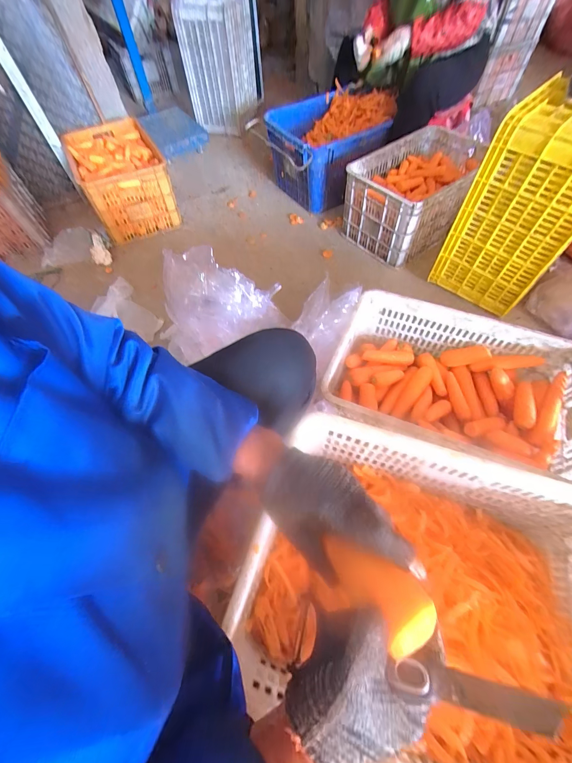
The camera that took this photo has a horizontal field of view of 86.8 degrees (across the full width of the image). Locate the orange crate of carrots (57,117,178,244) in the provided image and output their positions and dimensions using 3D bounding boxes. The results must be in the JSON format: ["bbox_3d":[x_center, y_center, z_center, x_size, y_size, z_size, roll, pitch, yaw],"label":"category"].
[{"bbox_3d":[-0.757,-0.946,1.425,0.363,0.251,0.556,-26,61,-11],"label":"orange crate of carrots"}]

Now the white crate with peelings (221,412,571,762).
[{"bbox_3d":[0.263,0.363,0.525,0.591,0.253,0.419,16,62,13],"label":"white crate with peelings"}]

